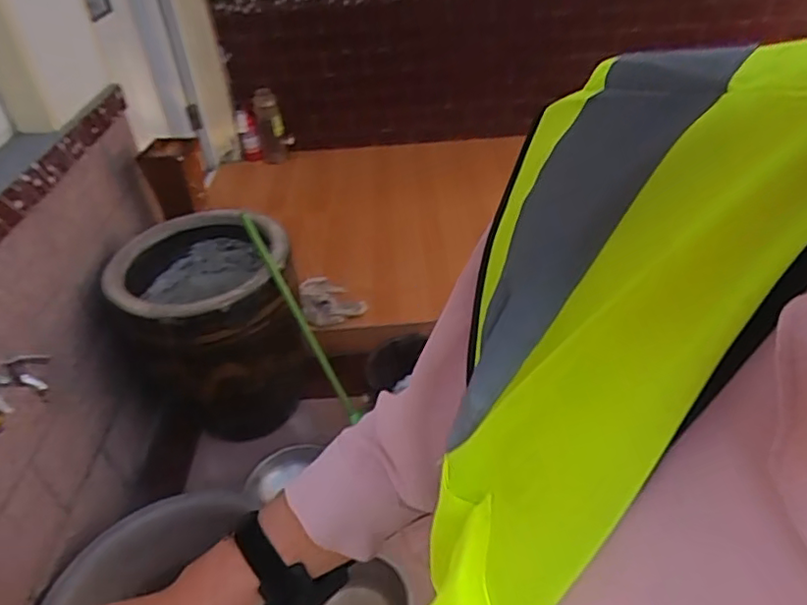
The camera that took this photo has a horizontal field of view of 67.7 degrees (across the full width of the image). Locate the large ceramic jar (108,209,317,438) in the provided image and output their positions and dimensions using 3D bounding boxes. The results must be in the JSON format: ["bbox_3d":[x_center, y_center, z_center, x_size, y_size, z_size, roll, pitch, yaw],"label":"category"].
[{"bbox_3d":[-0.524,0.088,1.760,0.439,0.609,0.497,-17,39,-15],"label":"large ceramic jar"}]

